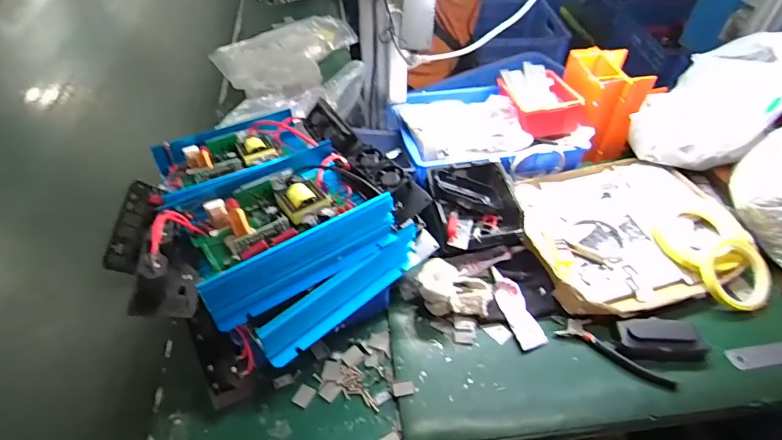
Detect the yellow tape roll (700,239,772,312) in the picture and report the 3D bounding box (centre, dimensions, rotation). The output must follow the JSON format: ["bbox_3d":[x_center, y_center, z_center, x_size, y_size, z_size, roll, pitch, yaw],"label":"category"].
[{"bbox_3d":[0.478,0.079,0.634,0.098,0.024,0.090,2,74,-6],"label":"yellow tape roll"}]

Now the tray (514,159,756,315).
[{"bbox_3d":[0.355,0.006,0.704,0.309,0.039,0.269,-11,48,-11],"label":"tray"}]

